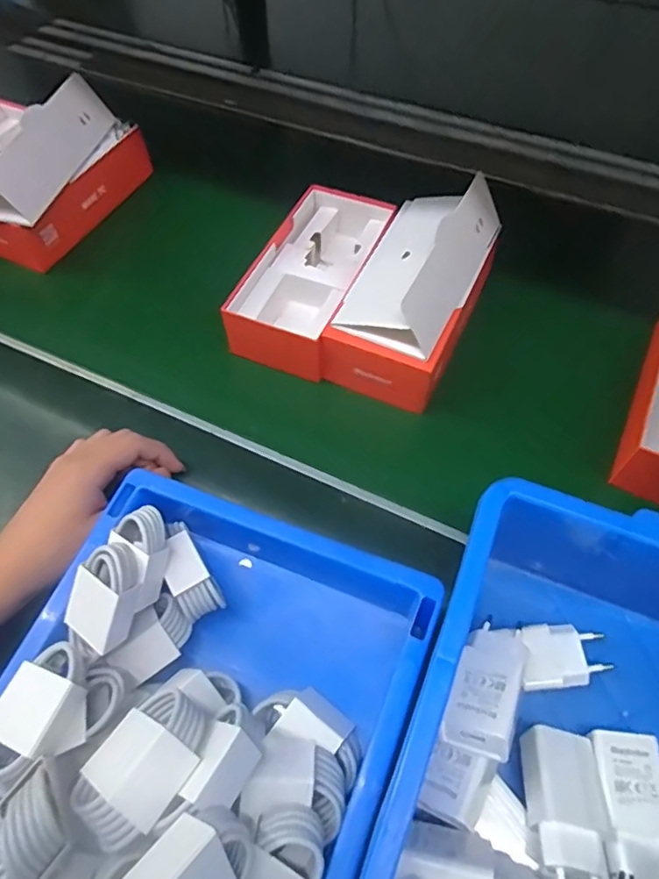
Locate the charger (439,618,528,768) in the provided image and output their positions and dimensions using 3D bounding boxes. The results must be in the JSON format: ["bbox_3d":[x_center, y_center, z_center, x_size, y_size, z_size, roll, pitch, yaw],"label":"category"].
[{"bbox_3d":[0.088,0.131,0.316,0.034,0.027,0.074,22,42,14],"label":"charger"}]

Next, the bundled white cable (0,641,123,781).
[{"bbox_3d":[-0.143,0.142,0.296,0.042,0.034,0.061,13,62,33],"label":"bundled white cable"}]

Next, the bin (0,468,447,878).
[{"bbox_3d":[-0.090,0.177,0.287,0.197,0.100,0.309,20,61,13],"label":"bin"}]

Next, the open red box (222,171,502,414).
[{"bbox_3d":[0.034,-0.146,0.491,0.194,0.097,0.196,20,61,13],"label":"open red box"}]

